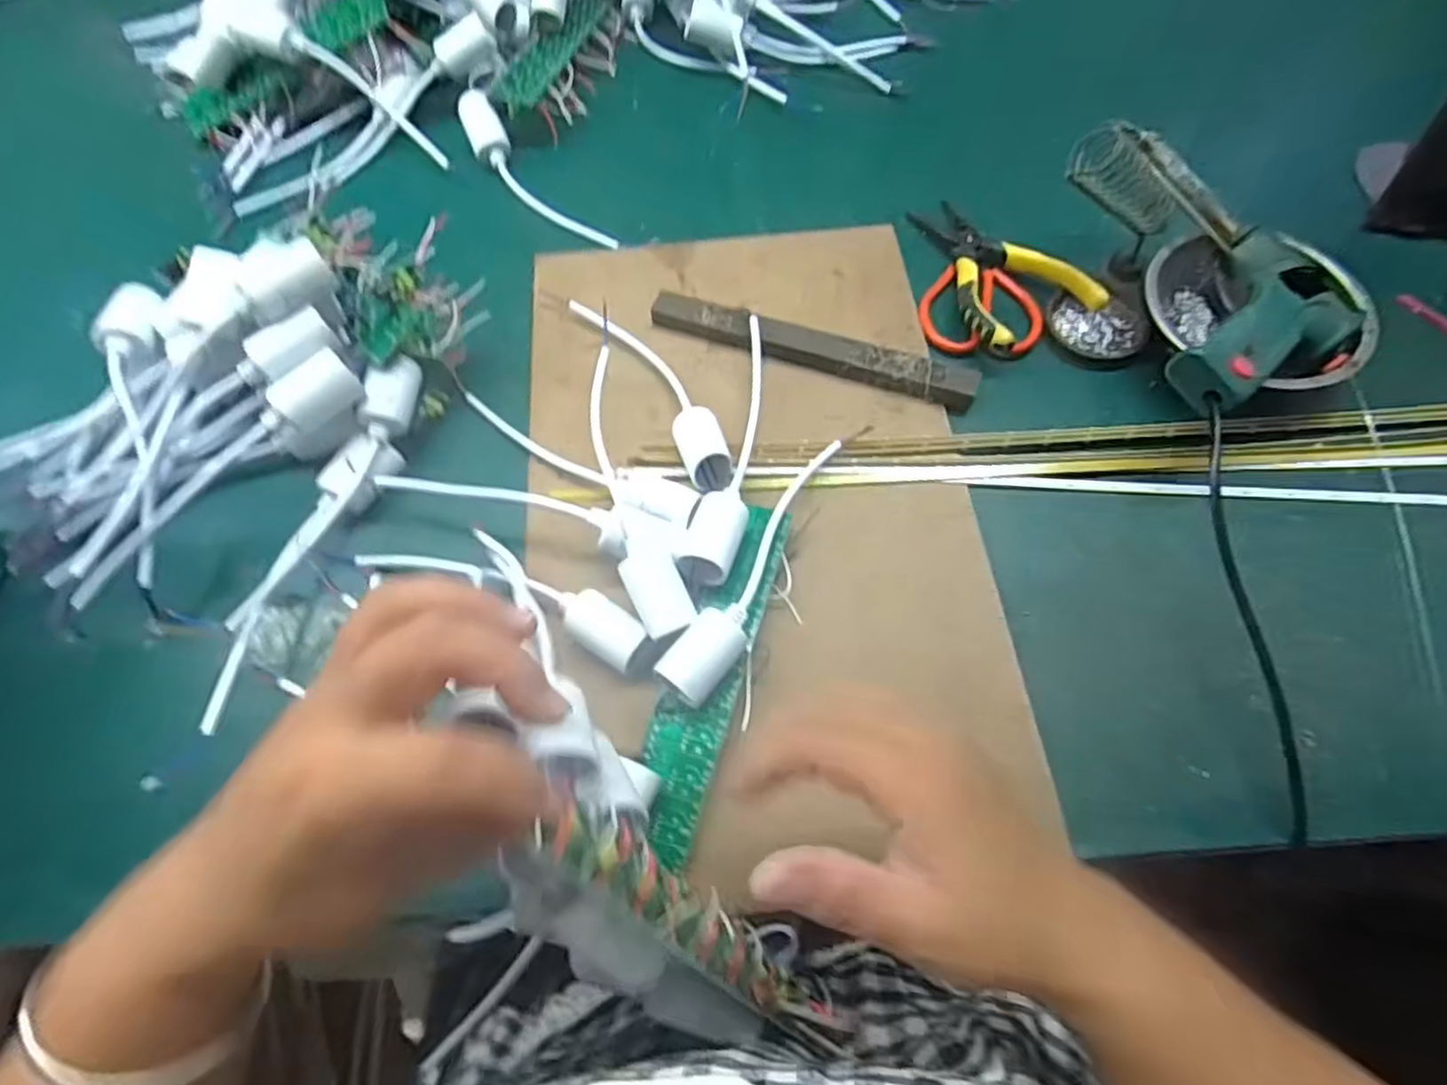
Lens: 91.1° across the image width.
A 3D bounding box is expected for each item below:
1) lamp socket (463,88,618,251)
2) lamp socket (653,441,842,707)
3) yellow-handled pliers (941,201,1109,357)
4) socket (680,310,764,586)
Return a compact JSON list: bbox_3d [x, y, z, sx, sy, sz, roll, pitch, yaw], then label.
[{"bbox_3d":[-0.148,-0.281,0.538,0.031,0.031,0.176,-38,70,-15],"label":"lamp socket"},{"bbox_3d":[0.024,0.011,0.385,0.028,0.036,0.176,29,69,14],"label":"lamp socket"},{"bbox_3d":[0.178,-0.189,0.483,0.083,0.025,0.140,-26,67,-11],"label":"yellow-handled pliers"},{"bbox_3d":[0.008,-0.056,0.418,0.029,0.033,0.181,9,65,6],"label":"socket"}]

